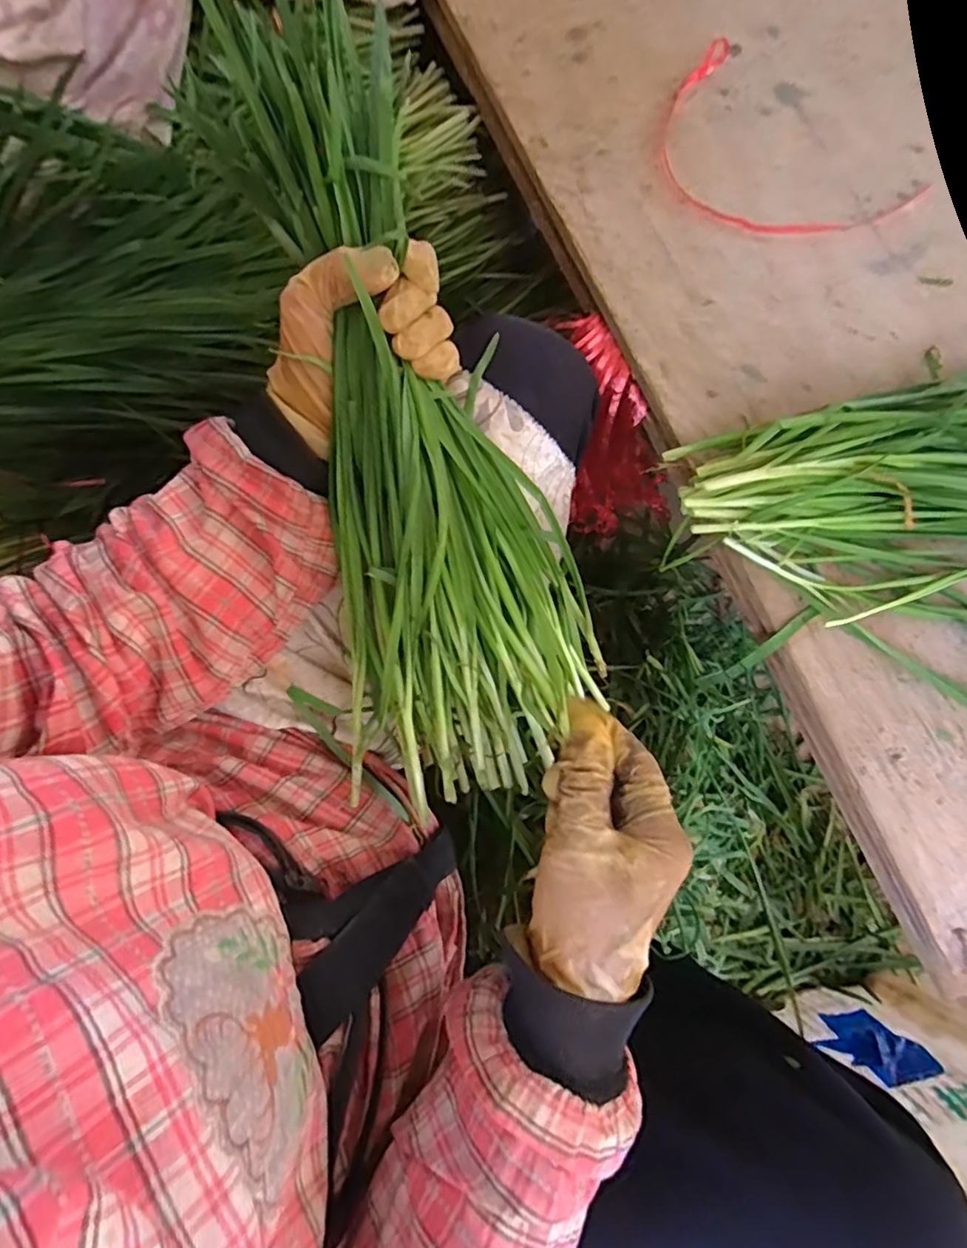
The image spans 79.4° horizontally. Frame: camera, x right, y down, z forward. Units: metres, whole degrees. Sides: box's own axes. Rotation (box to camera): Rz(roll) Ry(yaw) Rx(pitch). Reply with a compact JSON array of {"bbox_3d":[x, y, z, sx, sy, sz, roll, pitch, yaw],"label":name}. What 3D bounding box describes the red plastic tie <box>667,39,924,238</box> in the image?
[{"bbox_3d":[0.204,-0.325,0.413,0.188,0.007,0.120,42,82,7],"label":"red plastic tie"}]

